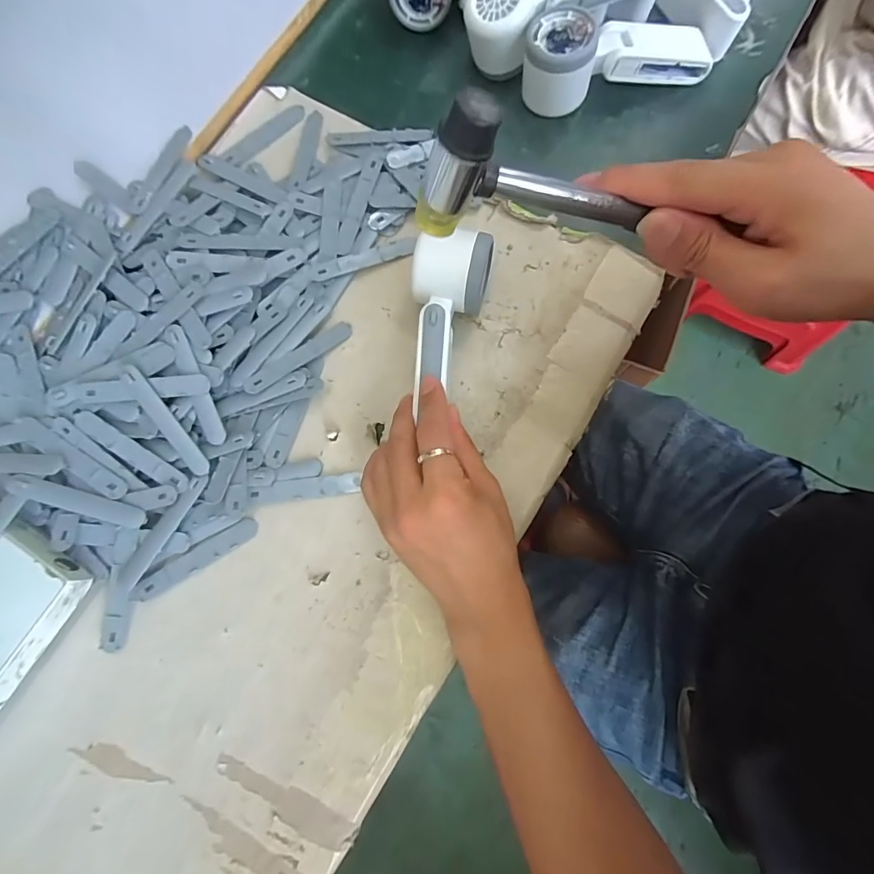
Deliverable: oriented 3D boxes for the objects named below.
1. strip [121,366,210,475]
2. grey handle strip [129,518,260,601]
[{"bbox_3d":[-0.200,-0.010,0.322,0.017,0.007,0.090,-35,98,-5],"label":"strip"},{"bbox_3d":[-0.177,0.090,0.321,0.094,0.006,0.017,-32,80,-5],"label":"grey handle strip"}]

